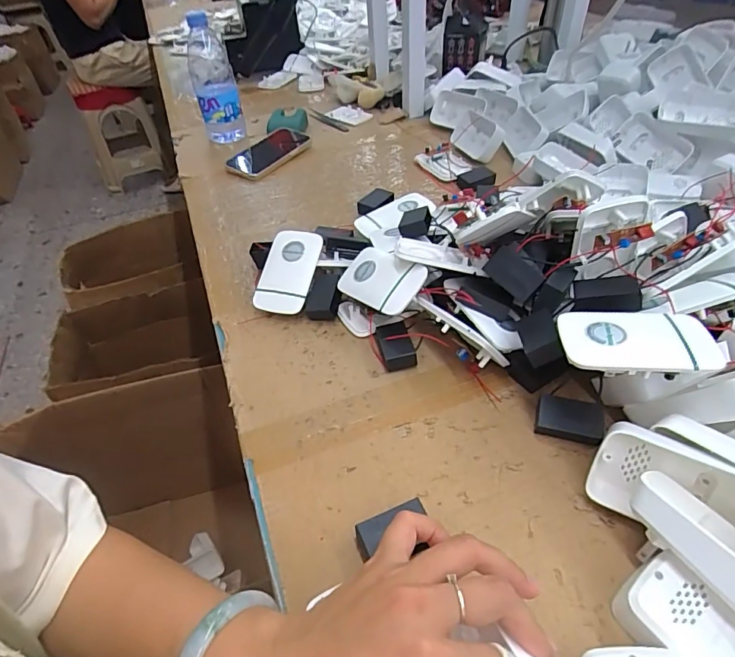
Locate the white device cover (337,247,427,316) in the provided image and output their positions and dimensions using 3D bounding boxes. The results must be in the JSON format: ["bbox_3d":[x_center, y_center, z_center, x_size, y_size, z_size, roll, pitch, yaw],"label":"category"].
[{"bbox_3d":[0.012,-0.050,0.466,0.096,0.015,0.059,28,74,46],"label":"white device cover"}]

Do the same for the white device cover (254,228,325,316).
[{"bbox_3d":[-0.085,-0.061,0.504,0.057,0.008,0.094,11,73,15],"label":"white device cover"}]

